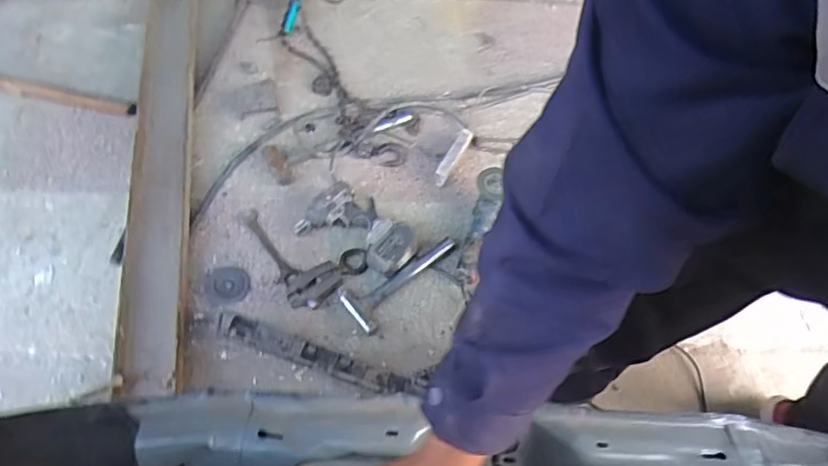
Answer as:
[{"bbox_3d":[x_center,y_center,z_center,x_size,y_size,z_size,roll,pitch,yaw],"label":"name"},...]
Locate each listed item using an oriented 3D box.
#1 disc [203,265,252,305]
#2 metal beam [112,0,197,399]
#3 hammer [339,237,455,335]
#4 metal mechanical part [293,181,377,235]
[{"bbox_3d":[-0.418,0.117,1.234,0.098,0.010,0.091,2,60,-4],"label":"disc"},{"bbox_3d":[-0.639,-0.229,1.384,0.170,0.089,1.317,-6,60,-8],"label":"metal beam"},{"bbox_3d":[-0.022,0.105,1.245,0.289,0.028,0.110,-32,68,-21],"label":"hammer"},{"bbox_3d":[-0.187,-0.056,1.314,0.192,0.061,0.115,2,60,-4],"label":"metal mechanical part"}]

